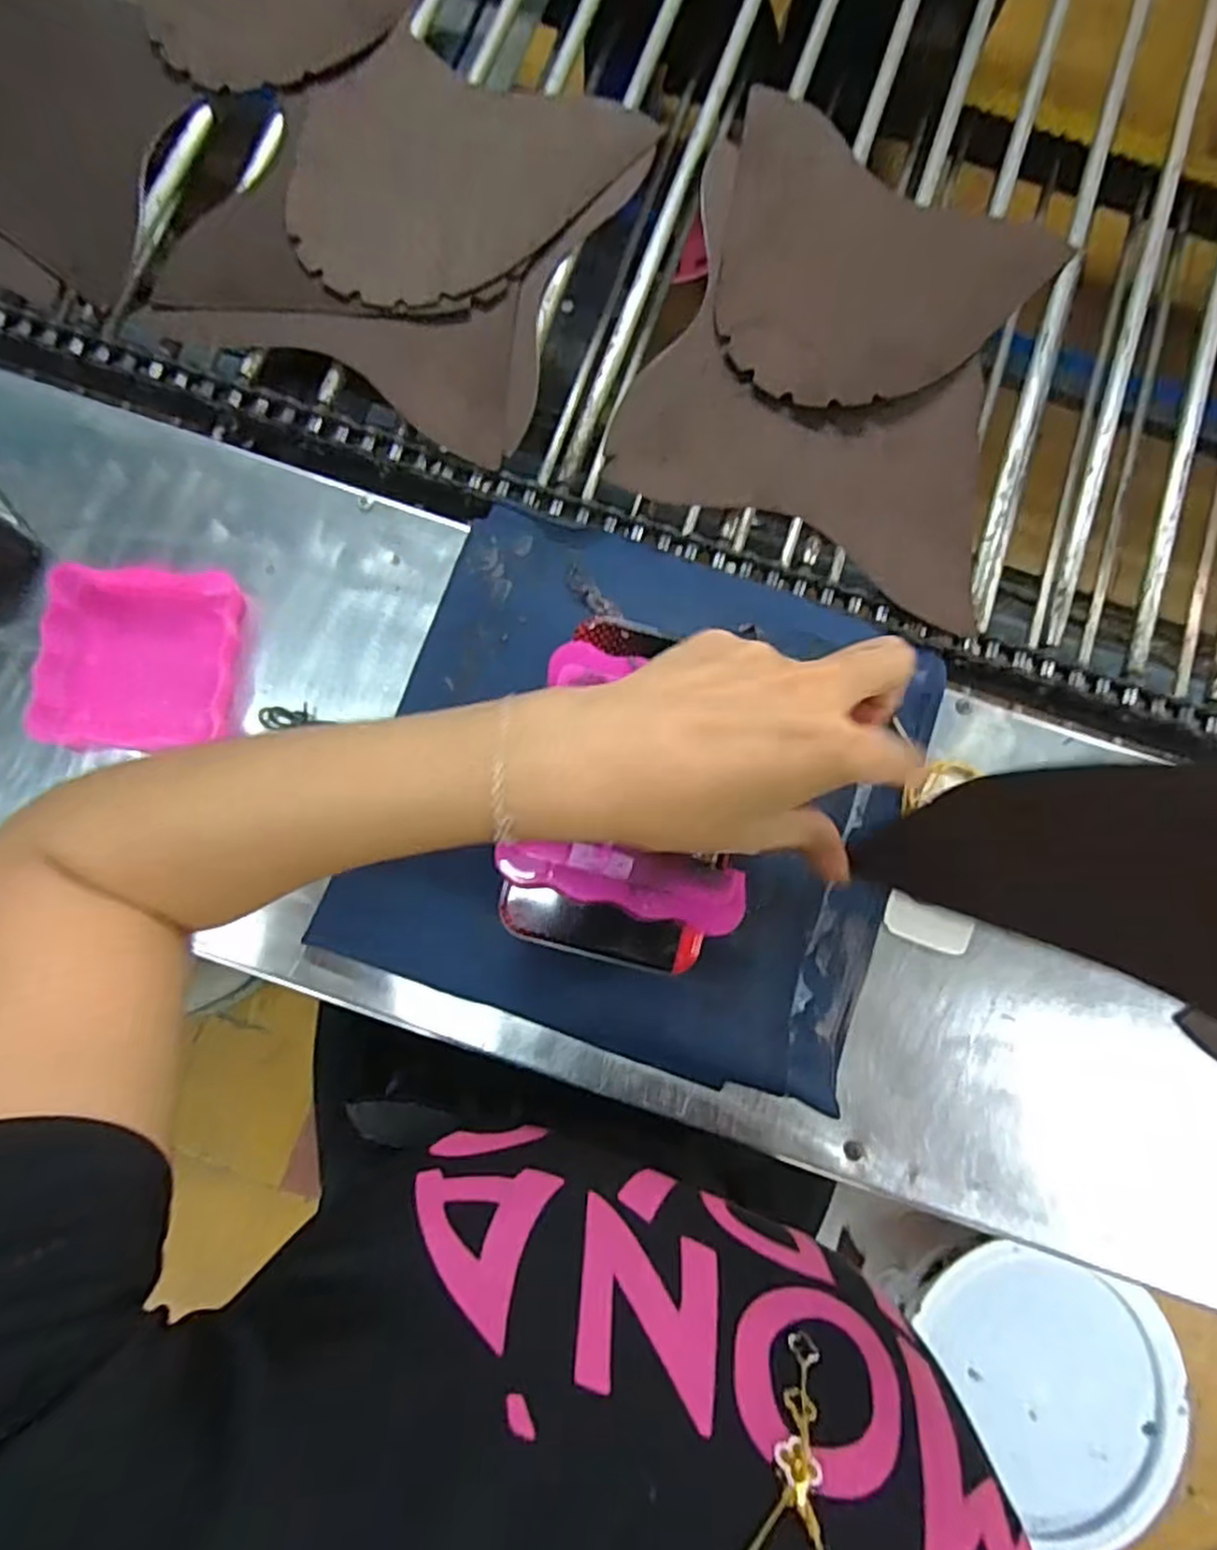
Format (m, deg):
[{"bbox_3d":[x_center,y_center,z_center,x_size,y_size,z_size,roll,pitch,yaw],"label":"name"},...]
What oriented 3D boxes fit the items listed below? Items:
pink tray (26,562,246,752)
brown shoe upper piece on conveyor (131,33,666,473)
[{"bbox_3d":[-0.278,-0.071,0.441,0.107,0.017,0.110,3,81,-2],"label":"pink tray"},{"bbox_3d":[-0.137,-0.387,0.518,0.256,0.009,0.281,24,81,1],"label":"brown shoe upper piece on conveyor"}]

